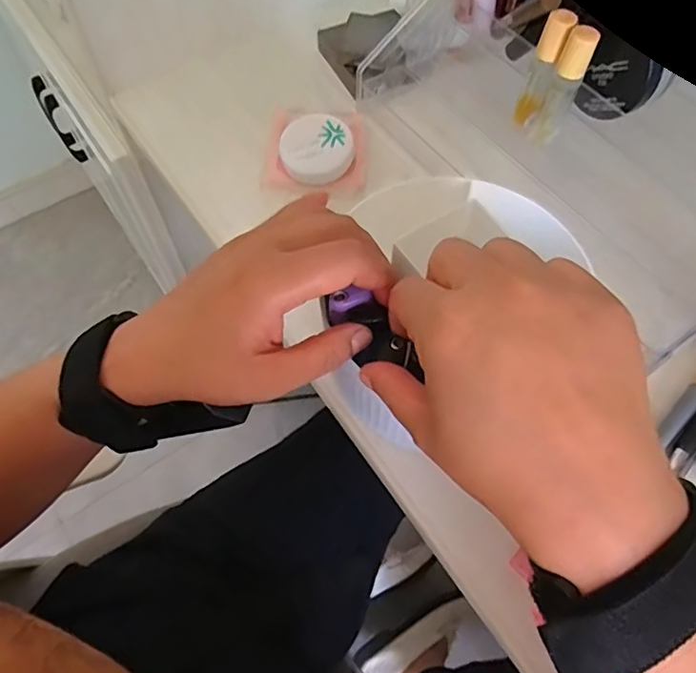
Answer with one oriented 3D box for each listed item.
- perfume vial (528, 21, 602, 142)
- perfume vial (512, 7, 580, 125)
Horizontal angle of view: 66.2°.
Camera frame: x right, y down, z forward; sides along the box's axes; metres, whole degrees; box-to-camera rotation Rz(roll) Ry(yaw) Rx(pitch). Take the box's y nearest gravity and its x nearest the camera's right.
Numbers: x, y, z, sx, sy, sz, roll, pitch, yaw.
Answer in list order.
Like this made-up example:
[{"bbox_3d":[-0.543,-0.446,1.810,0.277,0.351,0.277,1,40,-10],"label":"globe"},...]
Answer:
[{"bbox_3d":[0.147,-0.170,0.369,0.020,0.082,0.015,23,64,11],"label":"perfume vial"},{"bbox_3d":[0.136,-0.185,0.374,0.017,0.077,0.019,23,64,11],"label":"perfume vial"}]

